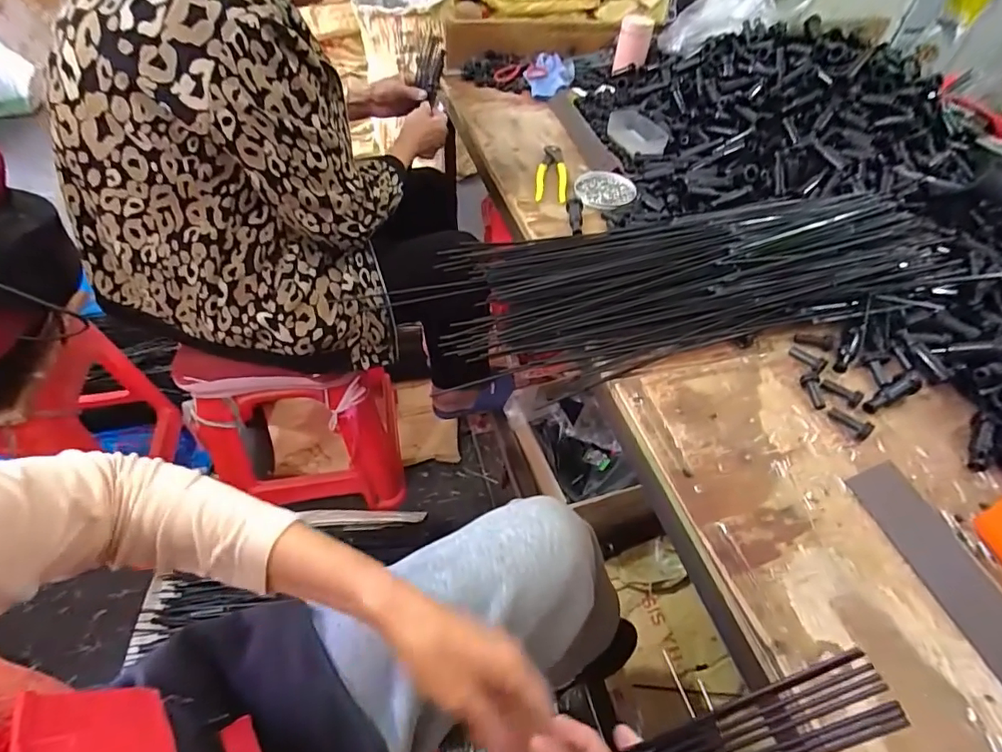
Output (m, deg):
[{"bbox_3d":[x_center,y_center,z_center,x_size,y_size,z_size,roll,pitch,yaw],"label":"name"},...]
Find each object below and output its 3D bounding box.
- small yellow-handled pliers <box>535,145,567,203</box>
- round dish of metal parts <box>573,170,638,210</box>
[{"bbox_3d":[0.081,-0.322,0.795,0.046,0.019,0.173,8,49,2],"label":"small yellow-handled pliers"},{"bbox_3d":[0.156,-0.280,0.767,0.088,0.014,0.093,1,49,-1],"label":"round dish of metal parts"}]

